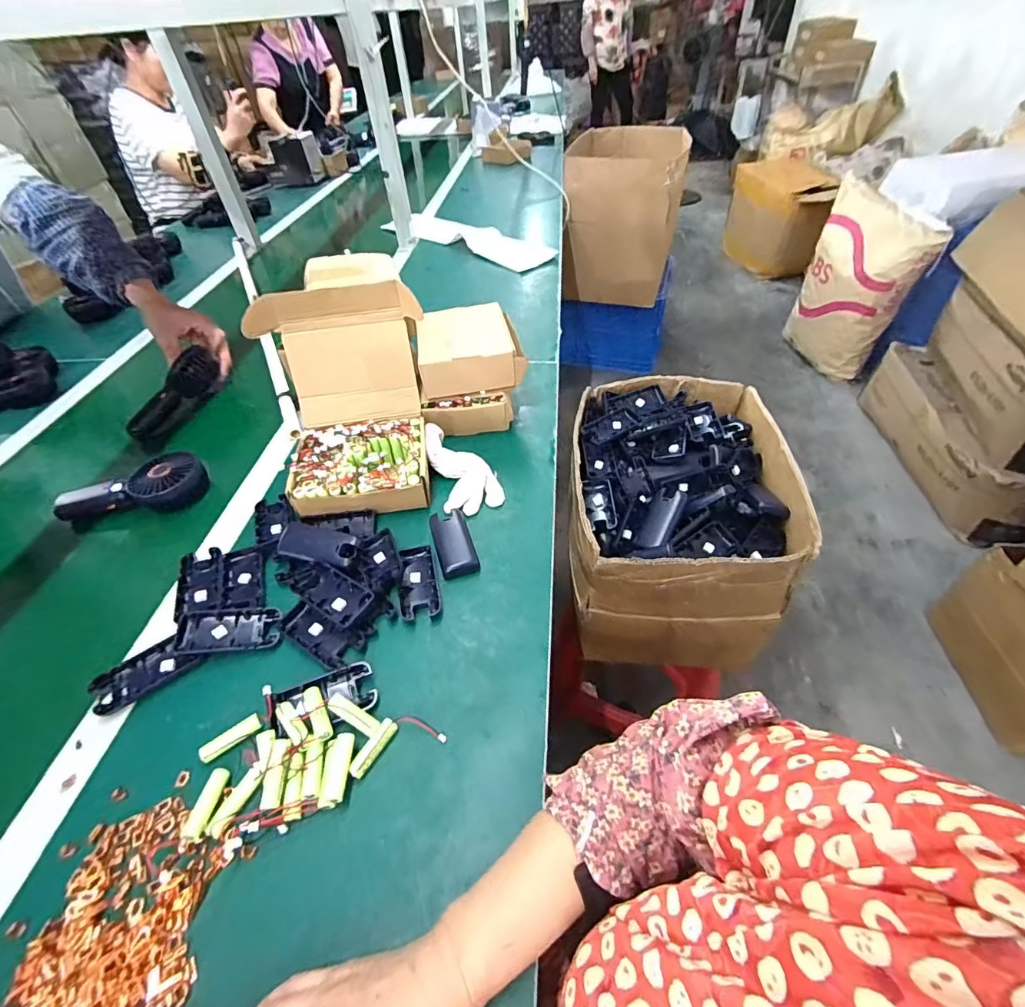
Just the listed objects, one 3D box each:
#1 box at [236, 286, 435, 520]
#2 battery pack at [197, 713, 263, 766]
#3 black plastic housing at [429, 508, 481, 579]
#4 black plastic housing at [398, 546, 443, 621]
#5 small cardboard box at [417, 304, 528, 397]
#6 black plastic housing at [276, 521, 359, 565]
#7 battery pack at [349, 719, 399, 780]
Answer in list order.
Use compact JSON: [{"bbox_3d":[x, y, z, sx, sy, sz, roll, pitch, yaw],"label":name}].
[{"bbox_3d":[-0.216,-0.127,0.582,0.202,0.180,0.225,-5,48,-2],"label":"box"},{"bbox_3d":[-0.248,0.208,0.412,0.049,0.014,0.014,-30,53,-22],"label":"battery pack"},{"bbox_3d":[-0.069,0.047,0.549,0.043,0.013,0.089,-15,49,-11],"label":"black plastic housing"},{"bbox_3d":[-0.103,0.085,0.512,0.042,0.011,0.084,-11,49,-7],"label":"black plastic housing"},{"bbox_3d":[-0.066,-0.237,0.700,0.145,0.055,0.163,-10,47,-3],"label":"small cardboard box"},{"bbox_3d":[-0.218,0.045,0.520,0.084,0.033,0.040,7,49,9],"label":"black plastic housing"},{"bbox_3d":[-0.119,0.211,0.403,0.014,0.006,0.049,24,53,22],"label":"battery pack"}]

